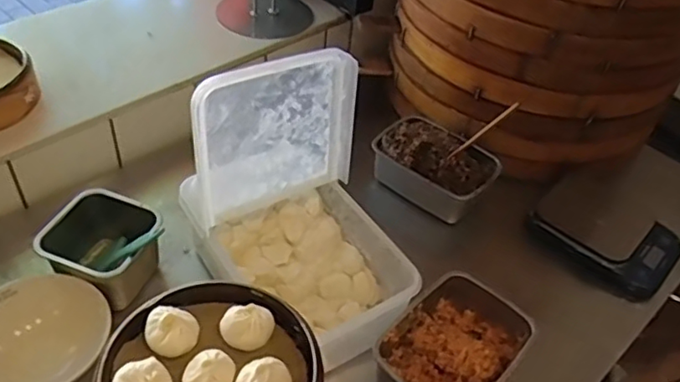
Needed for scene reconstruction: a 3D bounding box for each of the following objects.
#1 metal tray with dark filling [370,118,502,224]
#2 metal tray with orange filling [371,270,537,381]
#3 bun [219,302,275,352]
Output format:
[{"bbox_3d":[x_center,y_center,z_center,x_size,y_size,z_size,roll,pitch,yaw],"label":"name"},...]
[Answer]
[{"bbox_3d":[0.152,-0.040,0.941,0.187,0.069,0.133,30,48,22],"label":"metal tray with dark filling"},{"bbox_3d":[0.132,0.190,0.699,0.132,0.074,0.184,33,49,24],"label":"metal tray with orange filling"},{"bbox_3d":[-0.081,0.120,0.519,0.045,0.021,0.038,-5,45,-12],"label":"bun"}]

